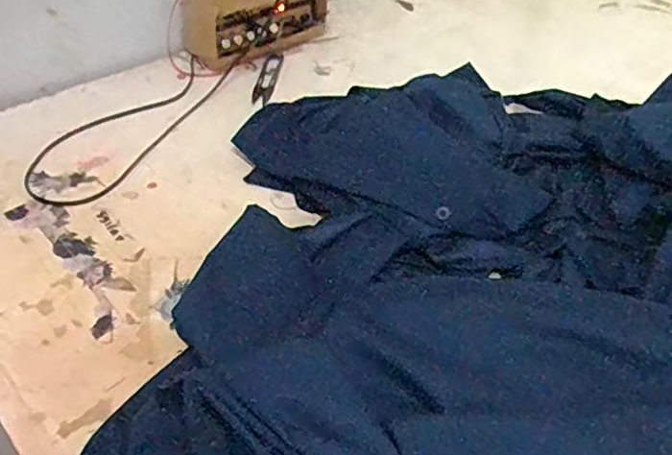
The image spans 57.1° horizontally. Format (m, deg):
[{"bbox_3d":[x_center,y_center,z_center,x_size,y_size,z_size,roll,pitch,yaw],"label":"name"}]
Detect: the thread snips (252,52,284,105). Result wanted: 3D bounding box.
[{"bbox_3d":[-0.084,-0.187,0.768,0.024,0.011,0.111,7,44,5],"label":"thread snips"}]

